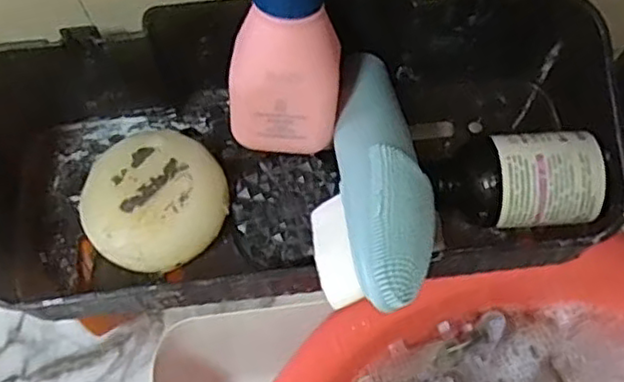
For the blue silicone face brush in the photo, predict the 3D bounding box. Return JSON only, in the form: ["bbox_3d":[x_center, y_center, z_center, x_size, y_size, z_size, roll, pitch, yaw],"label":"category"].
[{"bbox_3d":[0.027,-0.014,0.266,0.034,0.023,0.125,-5,48,1],"label":"blue silicone face brush"}]

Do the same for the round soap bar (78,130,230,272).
[{"bbox_3d":[-0.068,0.003,0.291,0.058,0.016,0.059,35,72,17],"label":"round soap bar"}]

